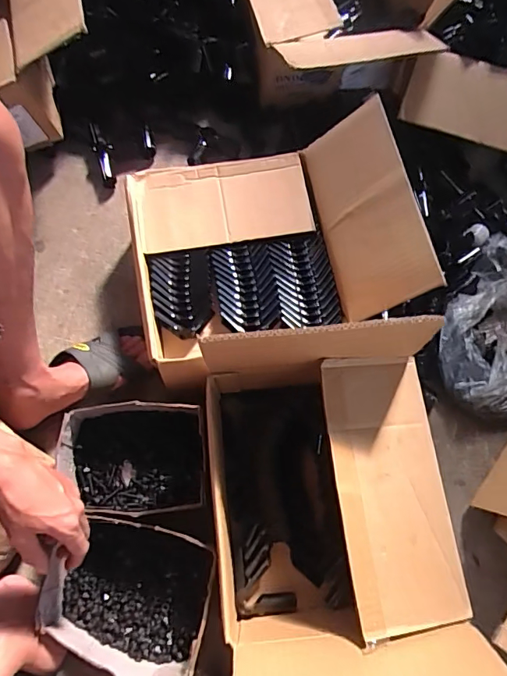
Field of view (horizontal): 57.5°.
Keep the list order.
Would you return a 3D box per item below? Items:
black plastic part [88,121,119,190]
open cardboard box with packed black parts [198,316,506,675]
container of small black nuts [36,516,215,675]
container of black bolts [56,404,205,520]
[{"bbox_3d":[-0.278,-0.339,0.856,0.037,0.020,0.126,-18,87,-5],"label":"black plastic part"},{"bbox_3d":[0.091,0.202,0.543,0.272,0.249,0.363,-5,71,-2],"label":"open cardboard box with packed black parts"},{"bbox_3d":[-0.153,0.327,0.592,0.196,0.086,0.163,13,71,6],"label":"container of small black nuts"},{"bbox_3d":[-0.164,0.176,0.666,0.195,0.094,0.149,-7,71,-2],"label":"container of black bolts"}]

